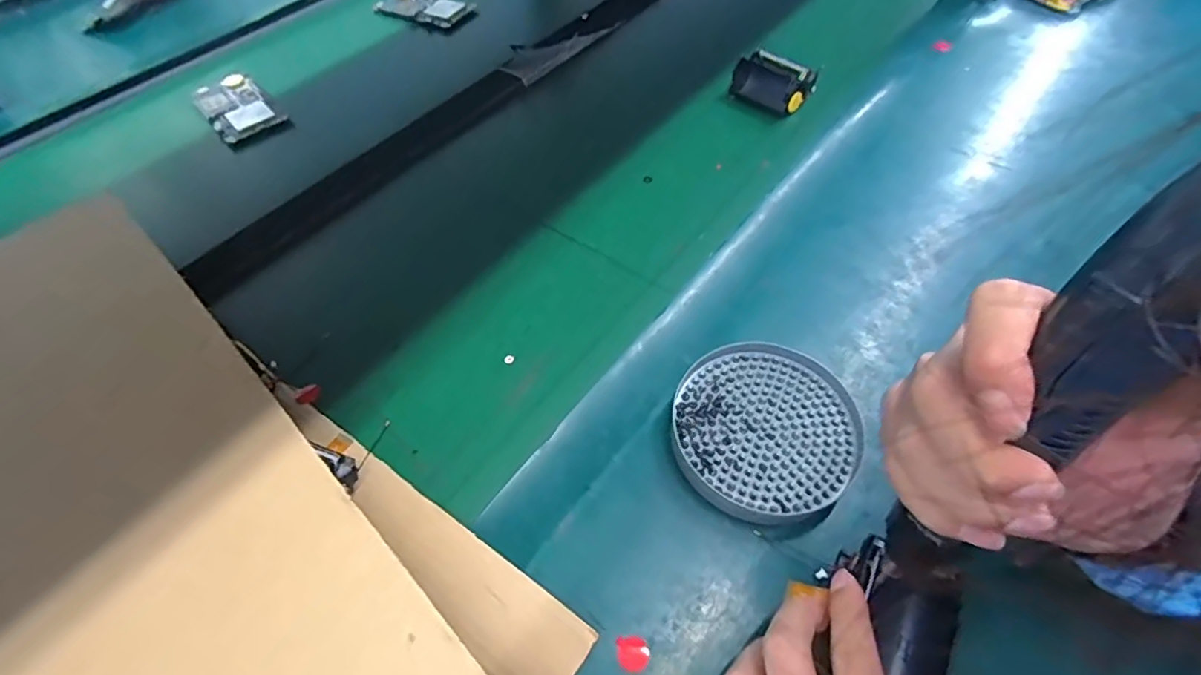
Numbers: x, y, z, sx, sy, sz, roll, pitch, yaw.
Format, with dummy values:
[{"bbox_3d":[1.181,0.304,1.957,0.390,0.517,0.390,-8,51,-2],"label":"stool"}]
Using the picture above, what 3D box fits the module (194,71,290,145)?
[{"bbox_3d":[-0.383,-0.244,0.611,0.063,0.012,0.112,-35,62,-23],"label":"module"}]

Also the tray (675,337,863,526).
[{"bbox_3d":[0.101,0.055,0.362,0.110,0.017,0.110,32,60,20],"label":"tray"}]

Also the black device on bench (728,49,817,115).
[{"bbox_3d":[0.173,-0.258,0.586,0.041,0.034,0.075,-33,61,-22],"label":"black device on bench"}]

